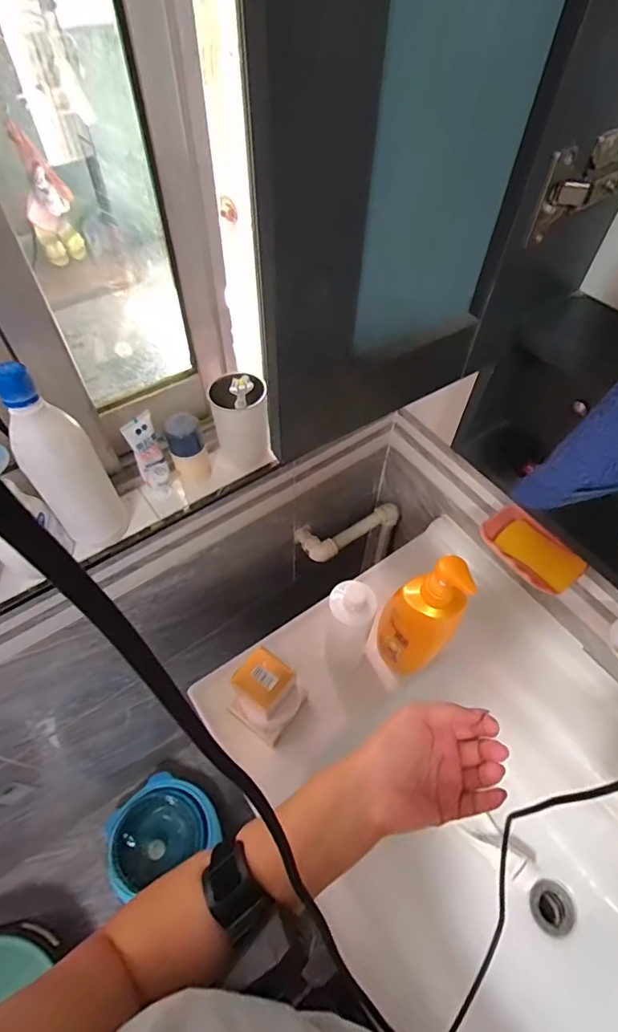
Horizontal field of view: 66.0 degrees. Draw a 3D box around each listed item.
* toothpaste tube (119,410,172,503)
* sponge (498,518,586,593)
[{"bbox_3d":[-0.204,-0.071,0.613,0.035,0.137,0.025,-23,59,-16],"label":"toothpaste tube"},{"bbox_3d":[0.305,0.052,0.633,0.104,0.028,0.048,42,90,25],"label":"sponge"}]

